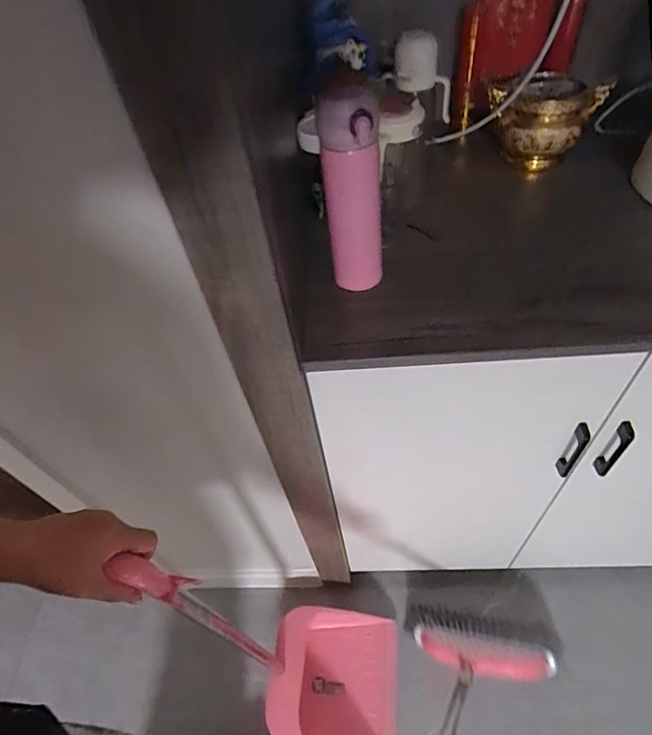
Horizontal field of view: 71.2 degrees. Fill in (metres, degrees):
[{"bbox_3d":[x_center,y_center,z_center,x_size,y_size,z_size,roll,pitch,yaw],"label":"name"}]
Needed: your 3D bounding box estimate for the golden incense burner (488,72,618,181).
[{"bbox_3d":[0.324,-0.366,0.689,0.150,0.104,0.123,21,58,23],"label":"golden incense burner"}]

